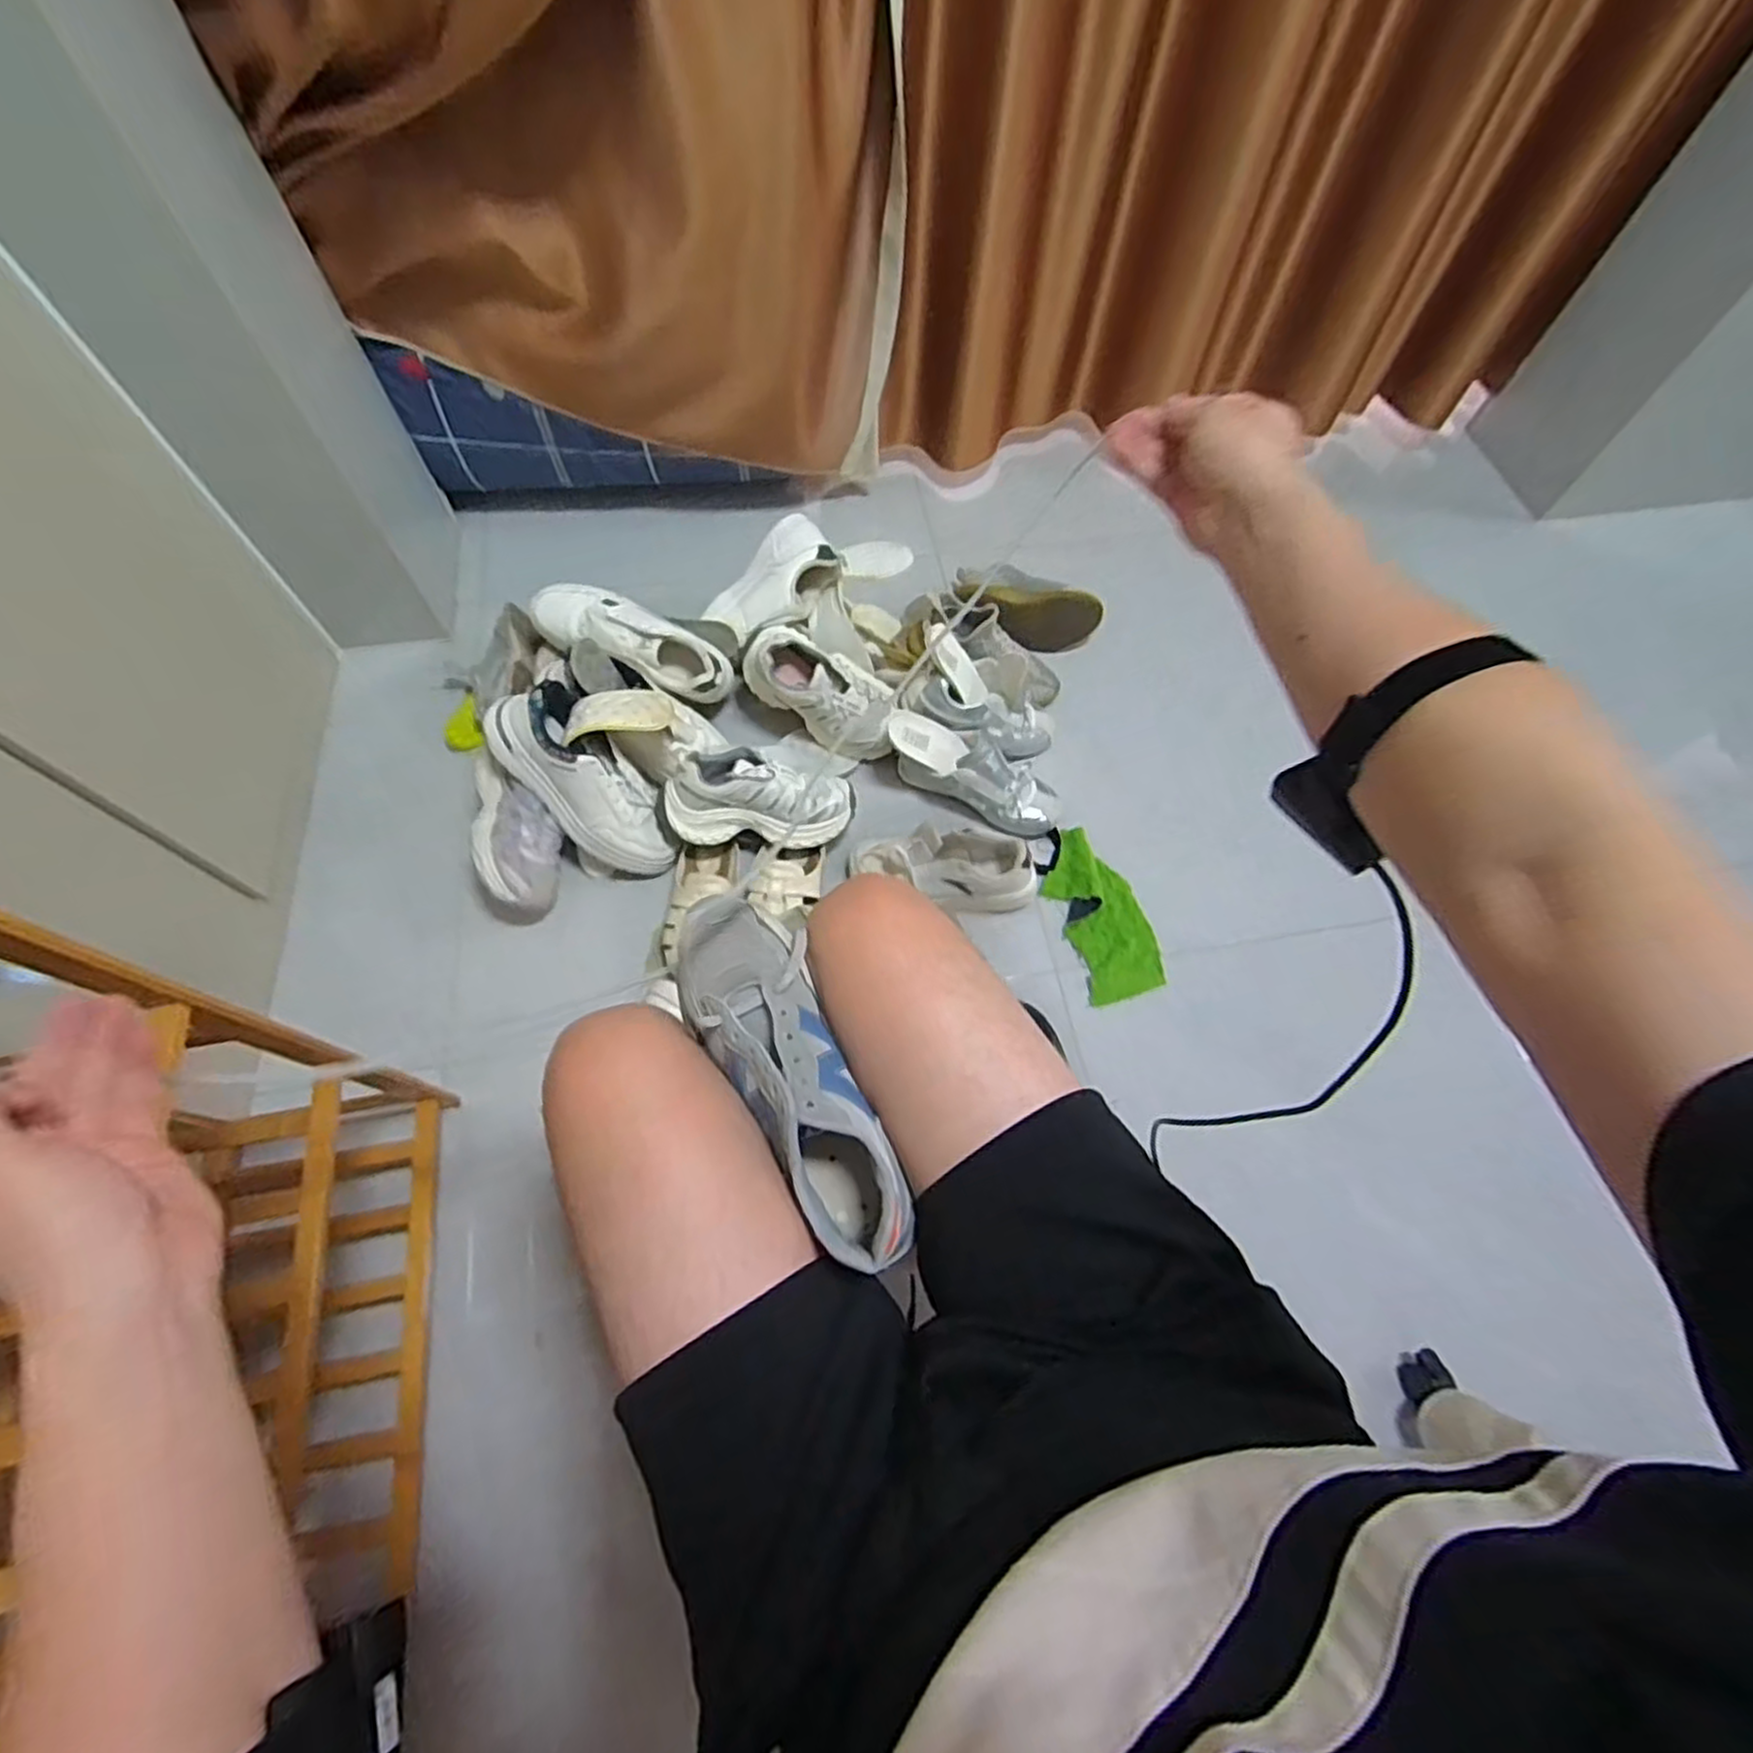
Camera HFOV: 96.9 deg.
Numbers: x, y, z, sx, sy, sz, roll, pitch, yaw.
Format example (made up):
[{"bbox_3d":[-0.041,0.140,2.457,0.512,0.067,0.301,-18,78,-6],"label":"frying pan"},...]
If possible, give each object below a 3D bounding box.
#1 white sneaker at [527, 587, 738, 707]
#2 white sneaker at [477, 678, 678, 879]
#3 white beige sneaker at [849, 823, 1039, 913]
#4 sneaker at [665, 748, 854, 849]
[{"bbox_3d":[-0.355,-0.335,1.124,0.294,0.087,0.123,23,63,-11],"label":"white sneaker"},{"bbox_3d":[-0.379,-0.122,1.035,0.120,0.093,0.295,-49,115,-22],"label":"white sneaker"},{"bbox_3d":[0.094,-0.008,1.072,0.257,0.089,0.091,-1,63,-3],"label":"white beige sneaker"},{"bbox_3d":[-0.159,-0.109,1.058,0.247,0.093,0.106,0,63,-2],"label":"sneaker"}]

